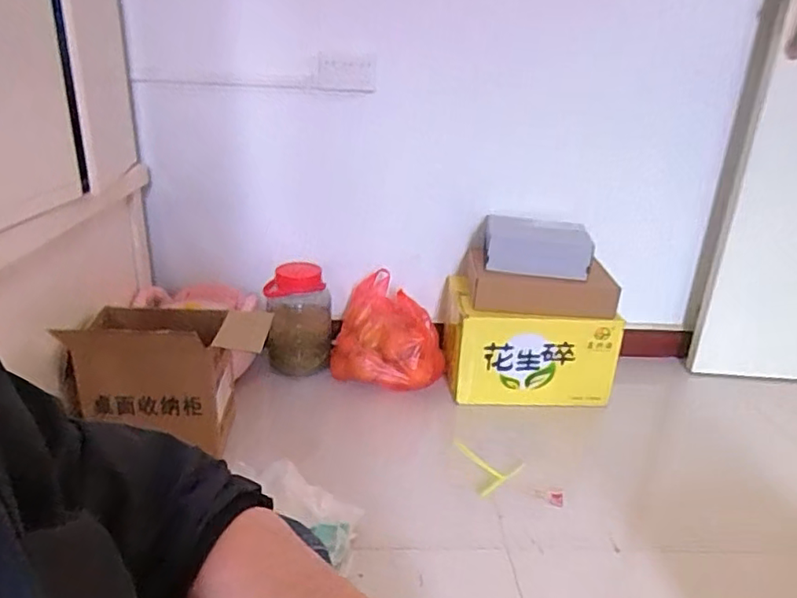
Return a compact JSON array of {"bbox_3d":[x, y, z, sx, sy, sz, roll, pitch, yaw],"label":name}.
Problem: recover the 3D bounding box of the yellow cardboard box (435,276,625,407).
[{"bbox_3d":[0.328,0.128,1.533,0.401,0.265,0.225,2,22,-3],"label":"yellow cardboard box"}]

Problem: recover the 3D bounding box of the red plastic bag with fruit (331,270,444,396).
[{"bbox_3d":[-0.016,0.085,1.553,0.287,0.232,0.195,6,22,6],"label":"red plastic bag with fruit"}]

